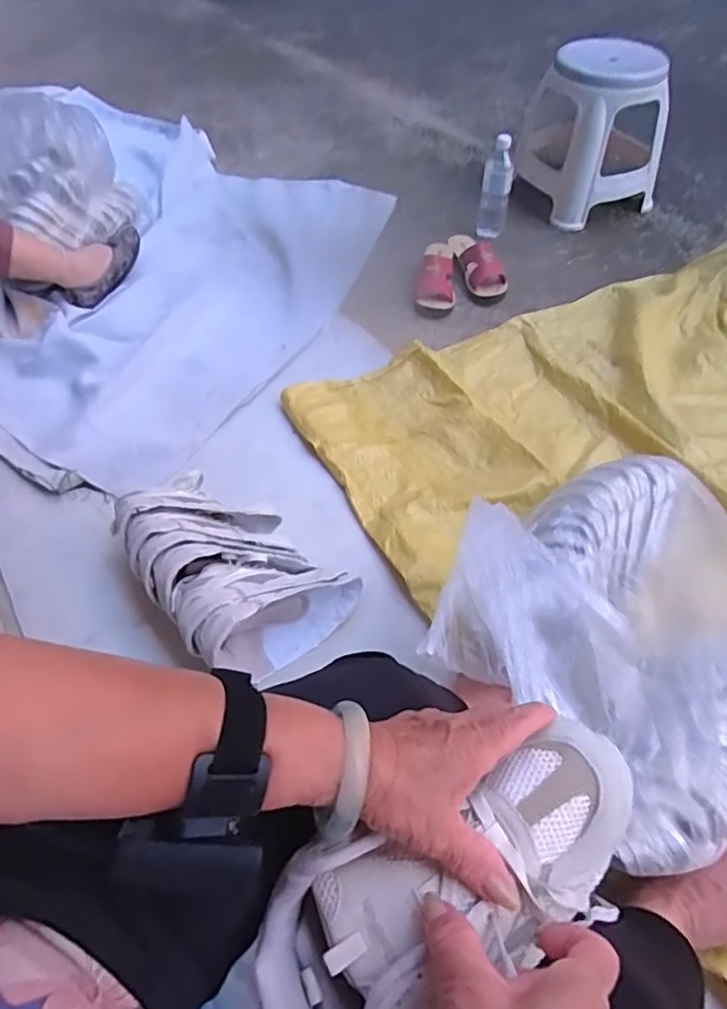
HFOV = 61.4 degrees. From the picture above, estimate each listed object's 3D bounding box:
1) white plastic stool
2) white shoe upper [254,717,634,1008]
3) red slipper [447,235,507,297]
[{"bbox_3d":[0.573,-0.911,1.496,0.305,0.318,0.272,-16,55,-6],"label":"white plastic stool"},{"bbox_3d":[0.052,0.209,0.335,0.231,0.057,0.098,-25,57,-14],"label":"white shoe upper"},{"bbox_3d":[0.247,-0.540,1.366,0.080,0.072,0.199,-18,55,-8],"label":"red slipper"}]

